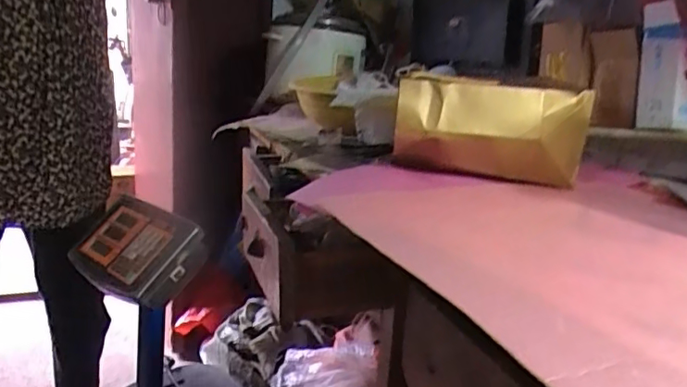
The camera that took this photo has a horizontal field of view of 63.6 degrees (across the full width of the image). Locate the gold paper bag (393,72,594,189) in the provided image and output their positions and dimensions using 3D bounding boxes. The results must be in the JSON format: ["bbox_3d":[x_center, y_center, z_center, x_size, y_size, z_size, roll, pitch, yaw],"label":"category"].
[{"bbox_3d":[0.207,-0.083,0.800,0.269,0.148,0.090,7,28,15],"label":"gold paper bag"}]

